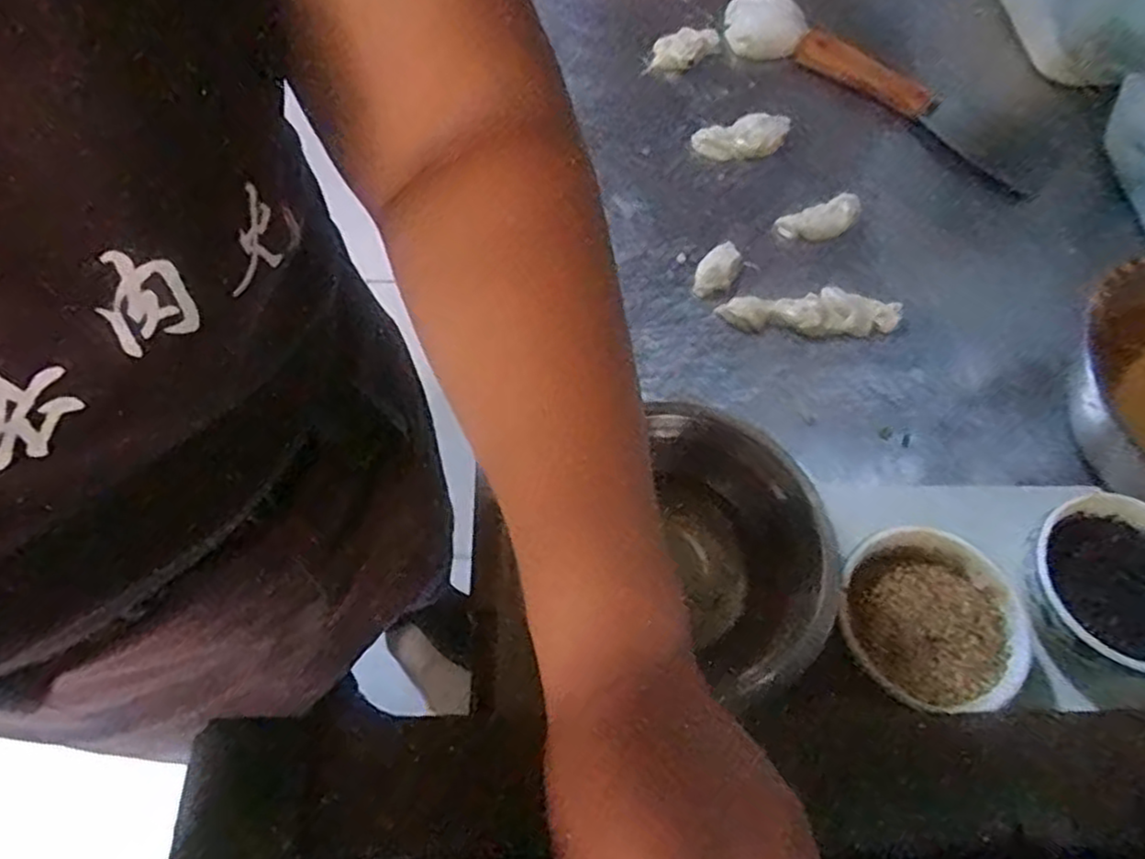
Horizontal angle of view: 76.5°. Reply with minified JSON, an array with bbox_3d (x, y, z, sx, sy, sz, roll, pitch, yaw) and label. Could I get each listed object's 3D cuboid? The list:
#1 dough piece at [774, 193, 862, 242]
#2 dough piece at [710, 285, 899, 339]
[{"bbox_3d":[0.188,-0.157,0.548,0.063,0.016,0.026,-19,66,-13],"label":"dough piece"},{"bbox_3d":[0.166,-0.080,0.505,0.120,0.020,0.033,-5,64,-6],"label":"dough piece"}]

